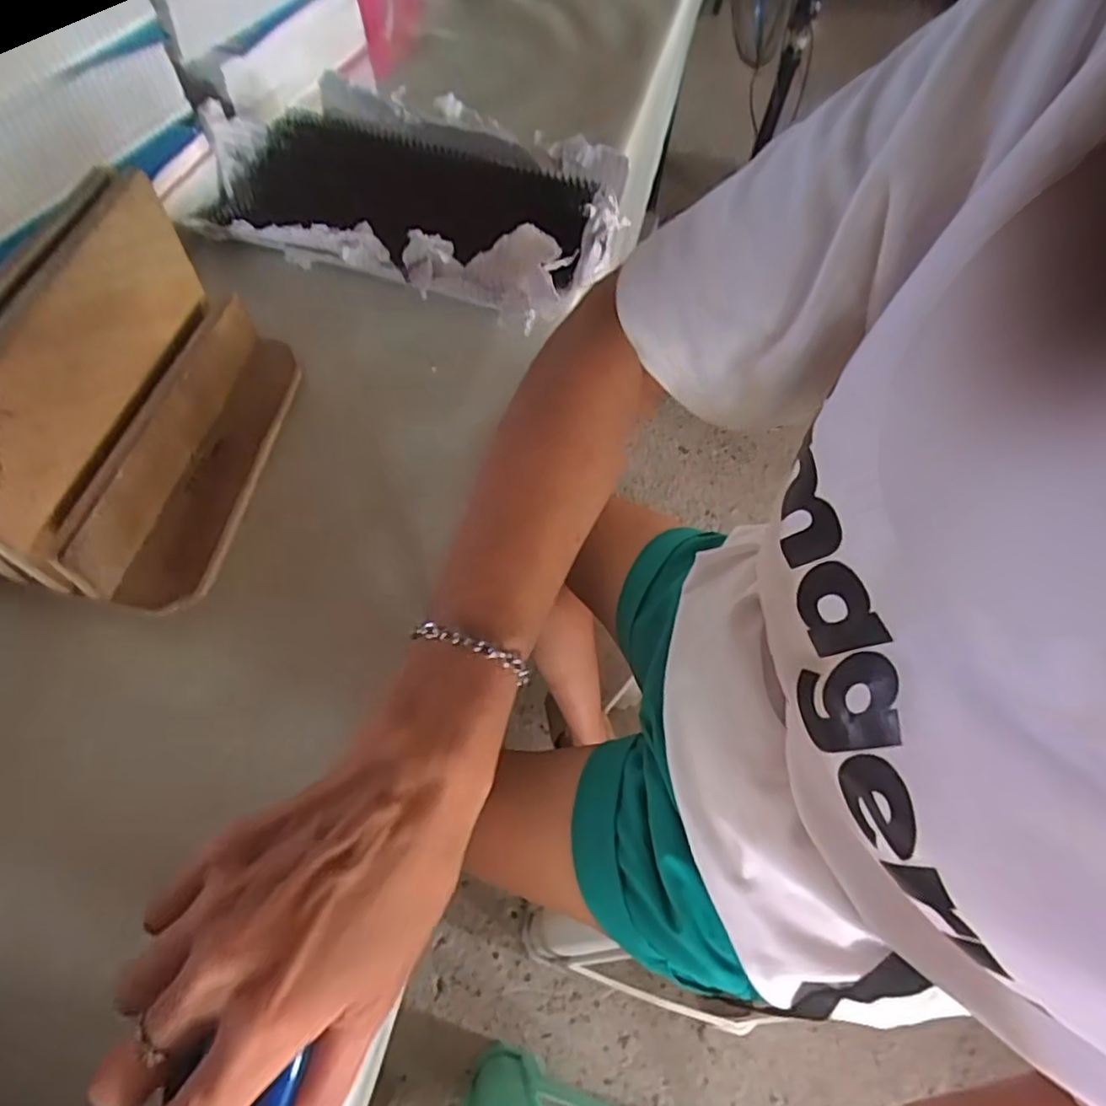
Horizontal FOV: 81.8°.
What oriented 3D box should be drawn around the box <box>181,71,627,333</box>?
[{"bbox_3d":[-0.116,-0.275,0.498,0.339,0.058,0.192,16,60,6],"label":"box"}]

